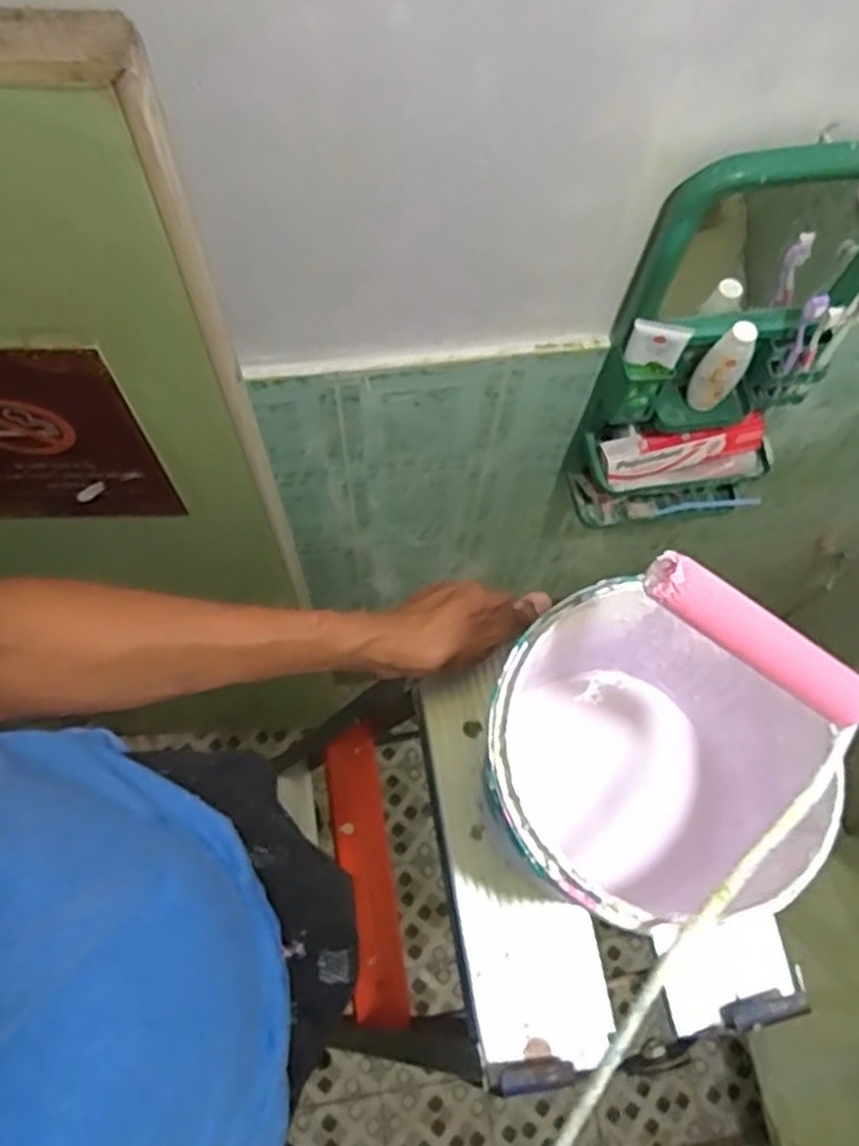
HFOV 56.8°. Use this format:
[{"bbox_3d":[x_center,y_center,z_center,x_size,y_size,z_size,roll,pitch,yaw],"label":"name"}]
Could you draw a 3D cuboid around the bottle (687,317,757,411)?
[{"bbox_3d":[0.333,-0.233,0.906,0.046,0.131,0.029,37,72,11],"label":"bottle"}]

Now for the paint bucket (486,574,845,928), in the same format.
[{"bbox_3d":[0.109,0.111,0.453,0.160,0.167,0.156,1,69,-2],"label":"paint bucket"}]

